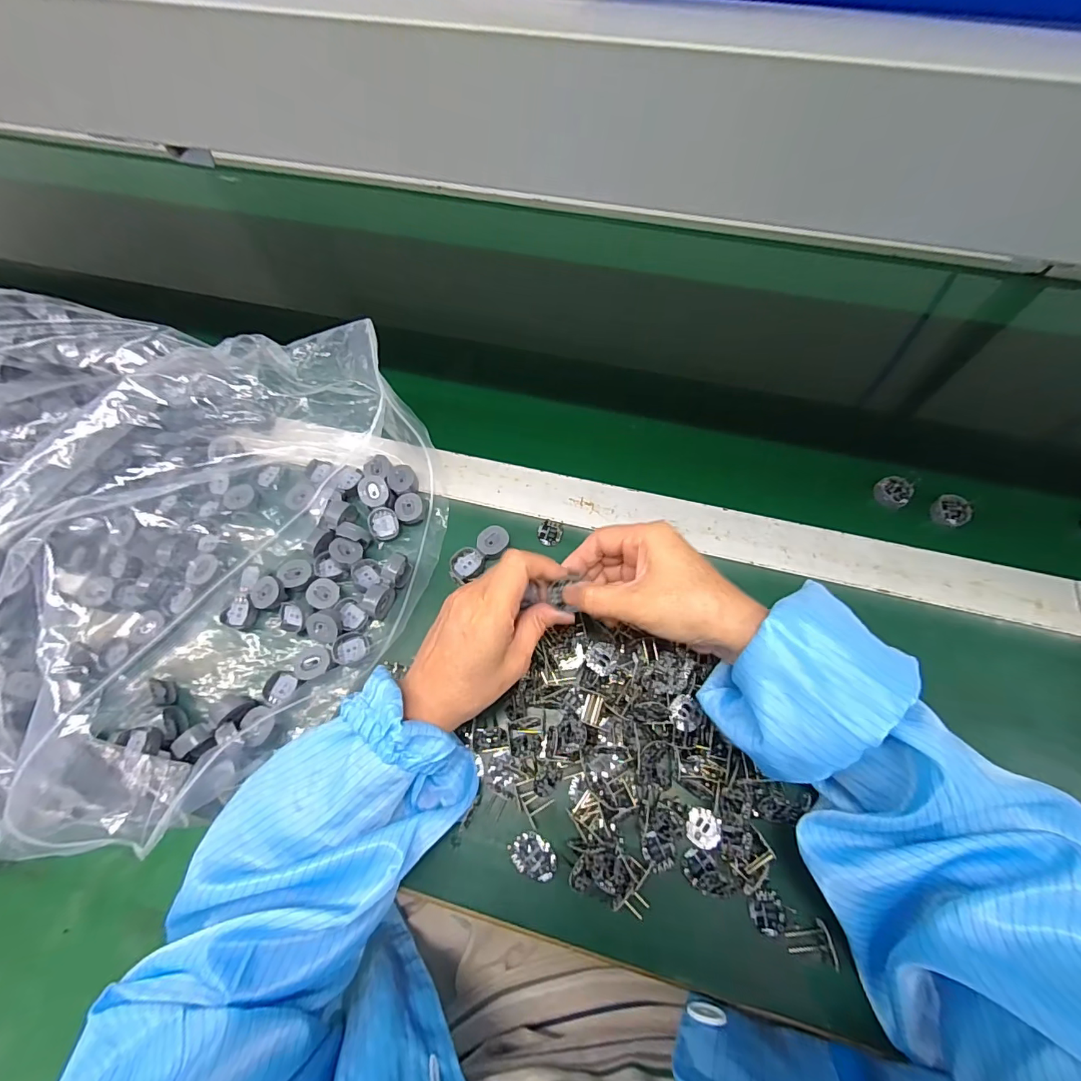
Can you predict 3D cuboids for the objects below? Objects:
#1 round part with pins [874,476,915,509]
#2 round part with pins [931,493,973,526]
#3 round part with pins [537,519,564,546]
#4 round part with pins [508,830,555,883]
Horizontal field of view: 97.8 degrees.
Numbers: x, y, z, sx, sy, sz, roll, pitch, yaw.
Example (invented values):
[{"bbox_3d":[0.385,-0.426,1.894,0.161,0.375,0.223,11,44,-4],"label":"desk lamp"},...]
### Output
[{"bbox_3d":[0.326,-0.044,0.436,0.022,0.019,0.029,-36,70,-13],"label":"round part with pins"},{"bbox_3d":[0.374,-0.028,0.430,0.028,0.018,0.027,20,108,26],"label":"round part with pins"},{"bbox_3d":[0.009,-0.006,0.426,0.022,0.004,0.024,-1,66,2],"label":"round part with pins"},{"bbox_3d":[-0.005,0.218,0.326,0.033,0.006,0.024,16,68,9],"label":"round part with pins"}]

